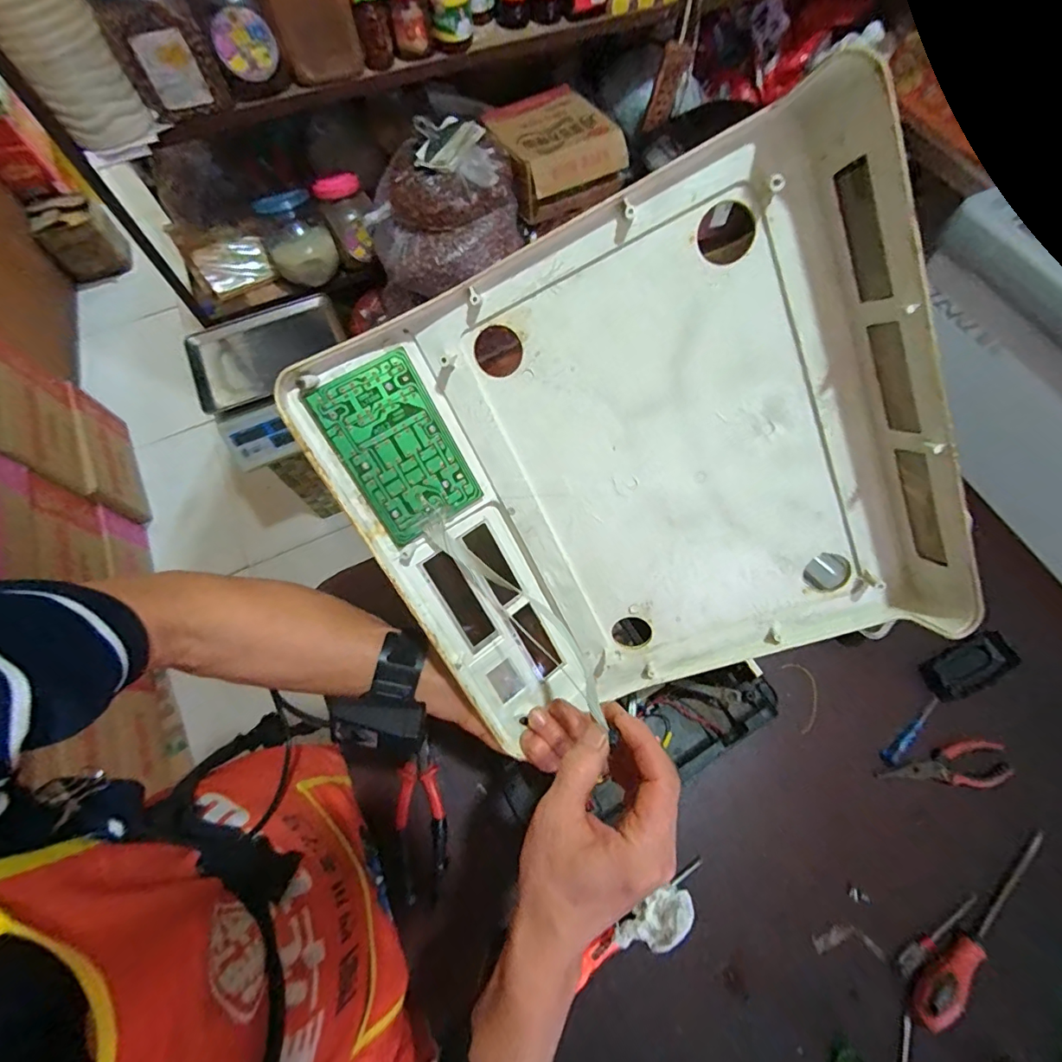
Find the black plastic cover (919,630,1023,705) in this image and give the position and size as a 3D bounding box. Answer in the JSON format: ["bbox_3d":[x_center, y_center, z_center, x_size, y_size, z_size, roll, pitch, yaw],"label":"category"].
[{"bbox_3d":[0.560,0.173,0.618,0.104,0.018,0.055,-35,55,17],"label":"black plastic cover"}]

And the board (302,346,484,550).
[{"bbox_3d":[-0.086,-0.053,0.321,0.071,0.004,0.110,-34,110,-17],"label":"board"}]

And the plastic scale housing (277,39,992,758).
[{"bbox_3d":[0.073,-0.025,0.323,0.346,0.057,0.326,-23,109,14],"label":"plastic scale housing"}]

